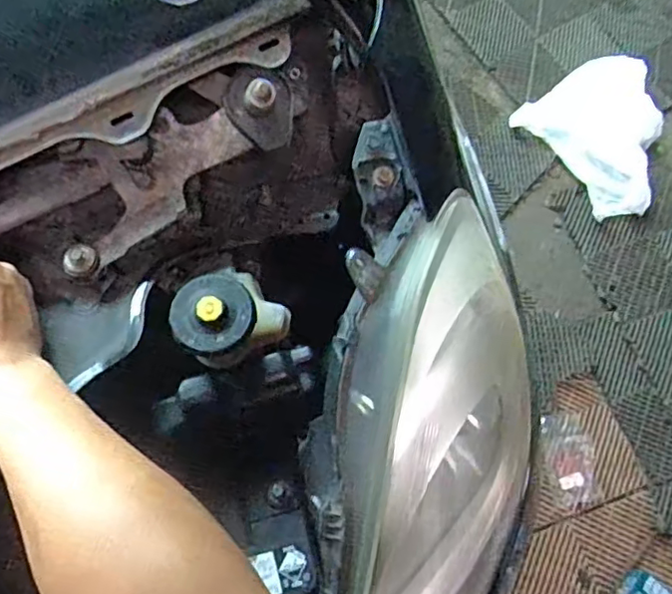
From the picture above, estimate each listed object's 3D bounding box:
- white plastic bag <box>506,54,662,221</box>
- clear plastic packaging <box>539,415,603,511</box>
[{"bbox_3d":[0.756,-0.446,1.661,0.380,0.083,0.421,-32,74,-14],"label":"white plastic bag"},{"bbox_3d":[0.537,0.371,1.375,0.109,0.020,0.205,-11,70,-7],"label":"clear plastic packaging"}]

